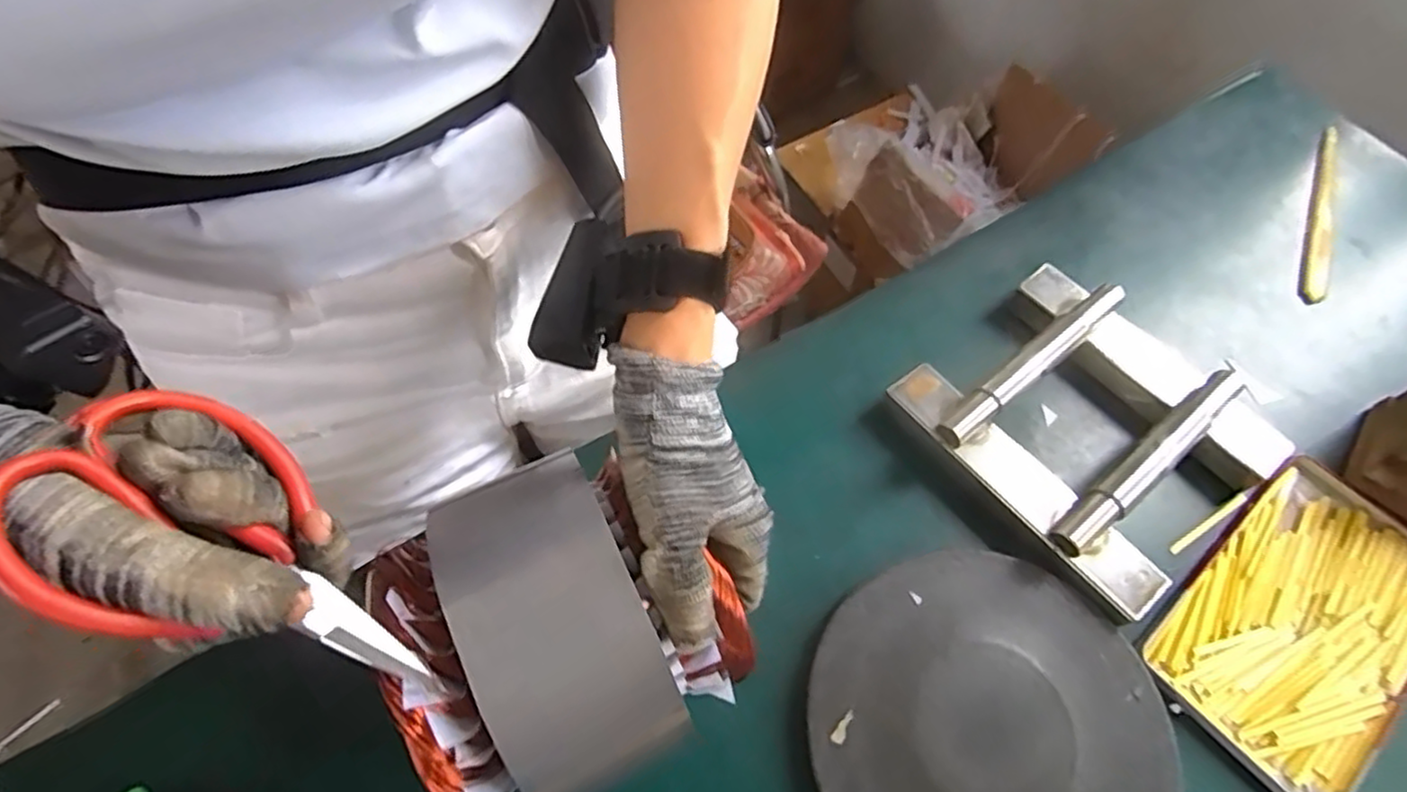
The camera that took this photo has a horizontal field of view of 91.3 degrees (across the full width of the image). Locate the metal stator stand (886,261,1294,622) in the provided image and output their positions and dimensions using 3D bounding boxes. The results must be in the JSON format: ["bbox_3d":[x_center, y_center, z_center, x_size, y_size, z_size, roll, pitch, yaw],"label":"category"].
[{"bbox_3d":[0.255,0.015,0.458,0.177,0.040,0.191,-34,68,-19],"label":"metal stator stand"}]

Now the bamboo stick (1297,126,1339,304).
[{"bbox_3d":[0.519,-0.155,0.576,0.018,0.012,0.199,24,63,10],"label":"bamboo stick"}]

